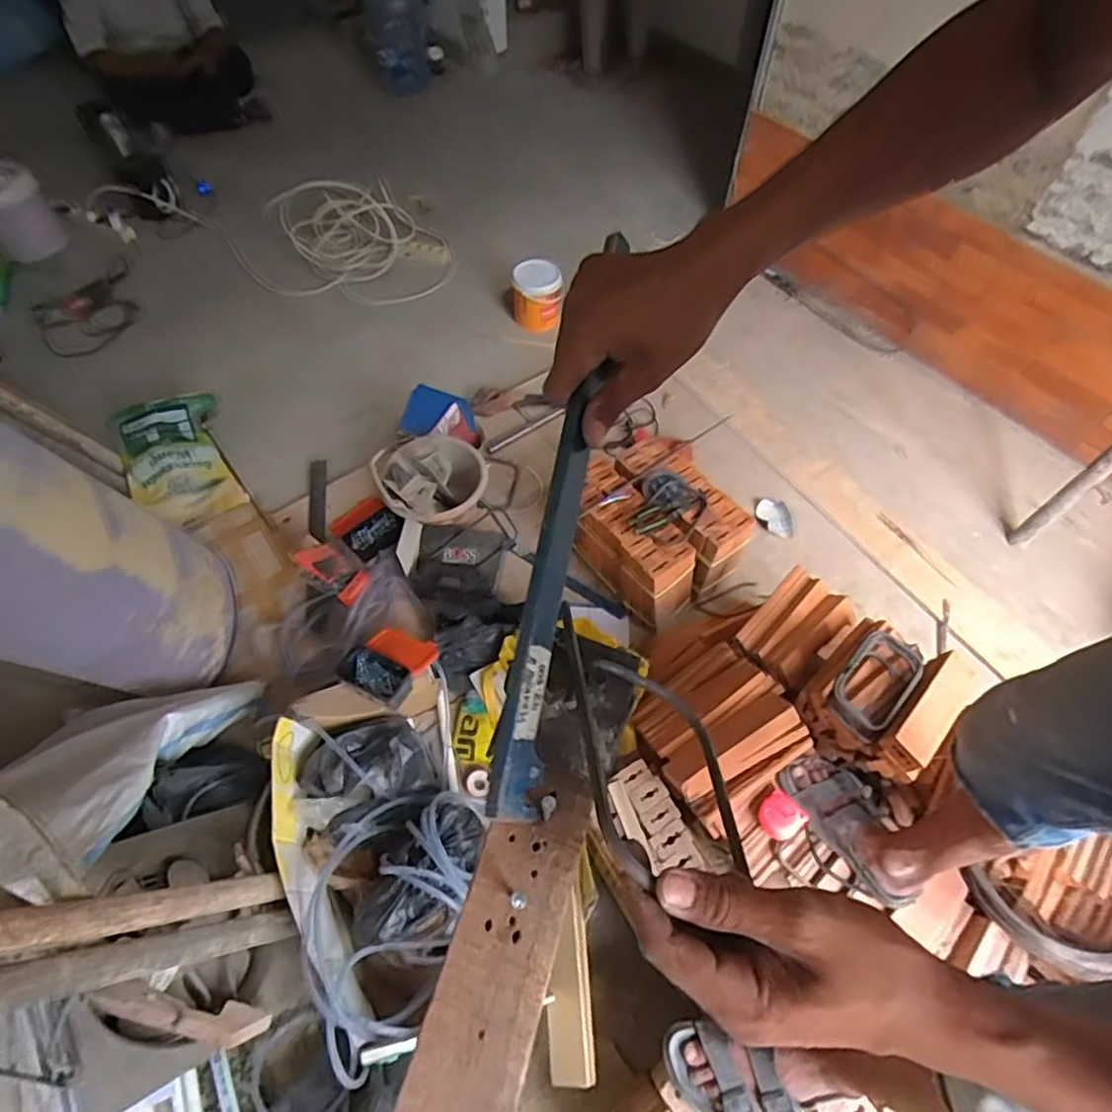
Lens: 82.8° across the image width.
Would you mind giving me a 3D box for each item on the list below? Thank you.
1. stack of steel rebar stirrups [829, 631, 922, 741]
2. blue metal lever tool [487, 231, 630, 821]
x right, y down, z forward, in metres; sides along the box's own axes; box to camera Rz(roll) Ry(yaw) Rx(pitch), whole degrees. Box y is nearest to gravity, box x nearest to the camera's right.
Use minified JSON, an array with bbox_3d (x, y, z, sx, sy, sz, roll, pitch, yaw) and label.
[{"bbox_3d":[0.545,0.205,1.067,0.102,0.035,0.220,38,64,21],"label":"stack of steel rebar stirrups"},{"bbox_3d":[0.007,-0.034,0.380,0.023,0.027,0.362,9,74,4],"label":"blue metal lever tool"}]

